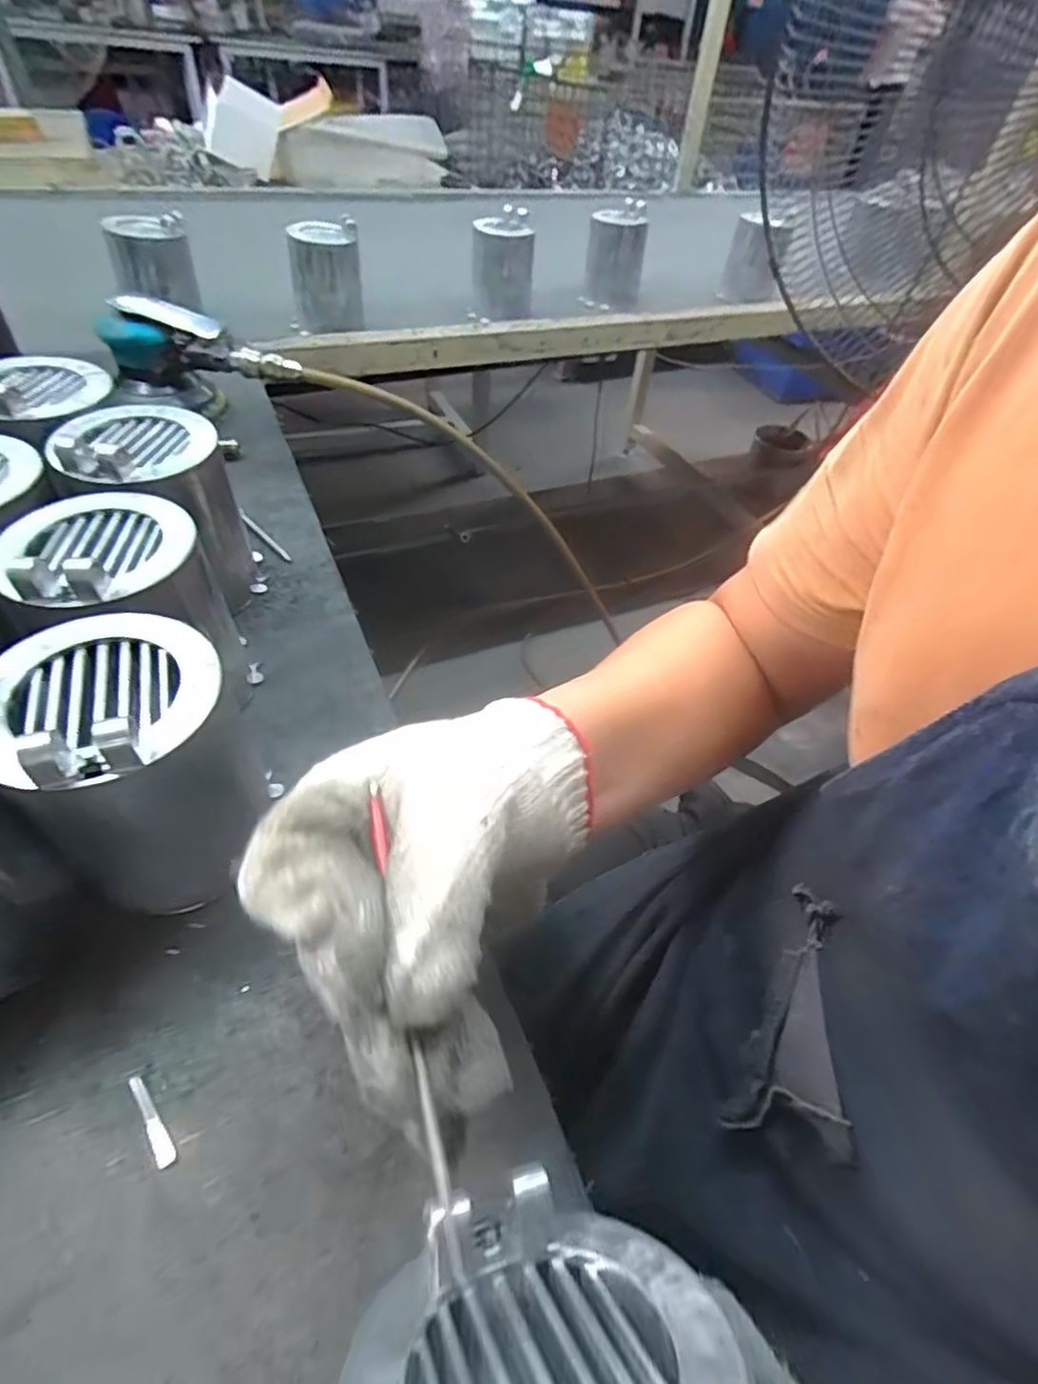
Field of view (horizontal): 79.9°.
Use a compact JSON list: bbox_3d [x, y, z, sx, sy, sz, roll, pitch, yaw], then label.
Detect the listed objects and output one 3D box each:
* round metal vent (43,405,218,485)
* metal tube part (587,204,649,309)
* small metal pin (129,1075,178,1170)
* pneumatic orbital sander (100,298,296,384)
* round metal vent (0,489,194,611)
[{"bbox_3d":[-0.224,-0.149,0.359,0.083,0.020,0.077,-16,52,-19],"label":"round metal vent"},{"bbox_3d":[0.150,-0.664,0.948,0.084,0.118,0.076,11,48,4],"label":"metal tube part"},{"bbox_3d":[-0.142,0.164,0.239,0.007,0.004,0.036,-29,57,-27],"label":"small metal pin"},{"bbox_3d":[-0.285,-0.315,0.563,0.165,0.065,0.058,-3,49,-8],"label":"pneumatic orbital sander"},{"bbox_3d":[-0.202,-0.072,0.293,0.076,0.021,0.084,29,52,19],"label":"round metal vent"}]

